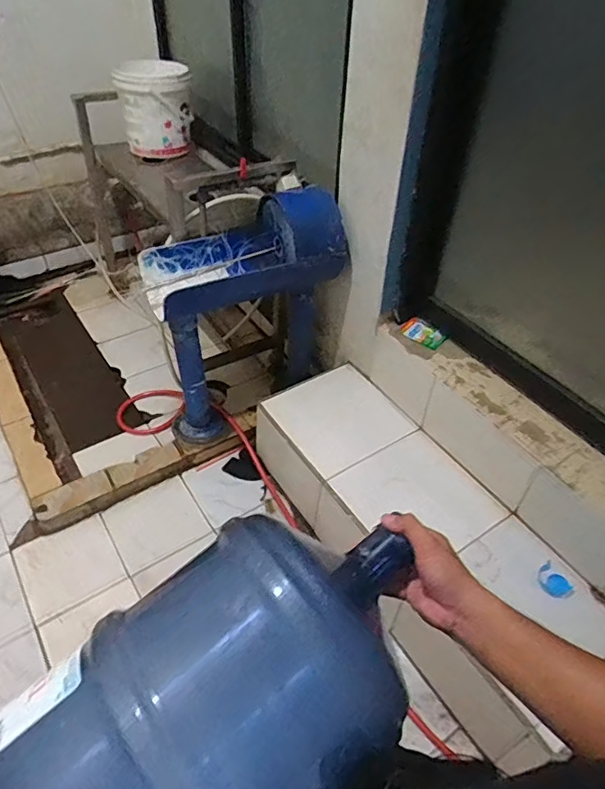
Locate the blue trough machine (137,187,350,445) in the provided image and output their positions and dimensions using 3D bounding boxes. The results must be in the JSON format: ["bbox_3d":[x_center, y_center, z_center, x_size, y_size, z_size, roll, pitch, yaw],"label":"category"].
[{"bbox_3d":[-0.198,-0.271,1.864,0.631,0.818,0.276,-17,48,-19],"label":"blue trough machine"}]

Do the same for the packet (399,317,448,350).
[{"bbox_3d":[0.413,-0.210,1.787,0.147,0.014,0.079,34,80,21],"label":"packet"}]

